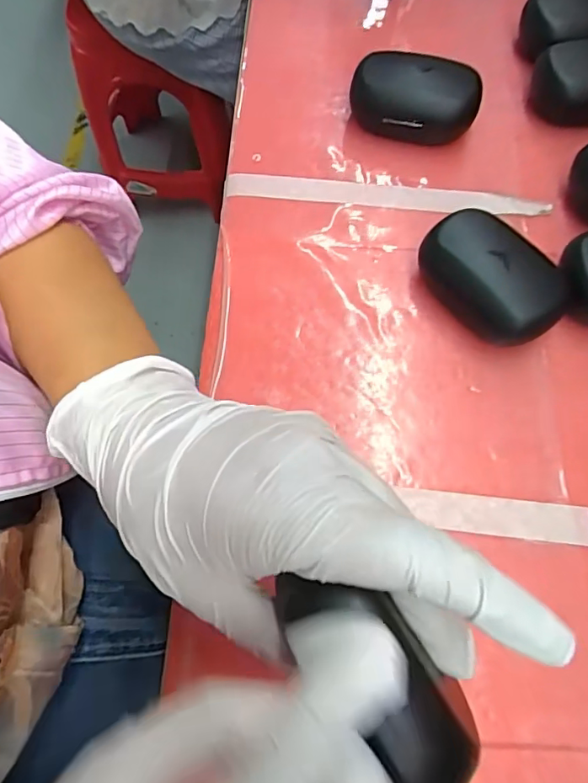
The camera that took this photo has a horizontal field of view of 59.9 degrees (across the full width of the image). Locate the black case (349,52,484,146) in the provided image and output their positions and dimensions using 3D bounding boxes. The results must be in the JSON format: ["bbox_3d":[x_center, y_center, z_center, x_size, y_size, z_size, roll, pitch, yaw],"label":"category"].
[{"bbox_3d":[0.082,-0.199,0.351,0.084,0.039,0.055,22,70,10],"label":"black case"}]

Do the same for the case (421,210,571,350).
[{"bbox_3d":[0.114,-0.065,0.295,0.048,0.038,0.082,-42,73,-15],"label":"case"}]

